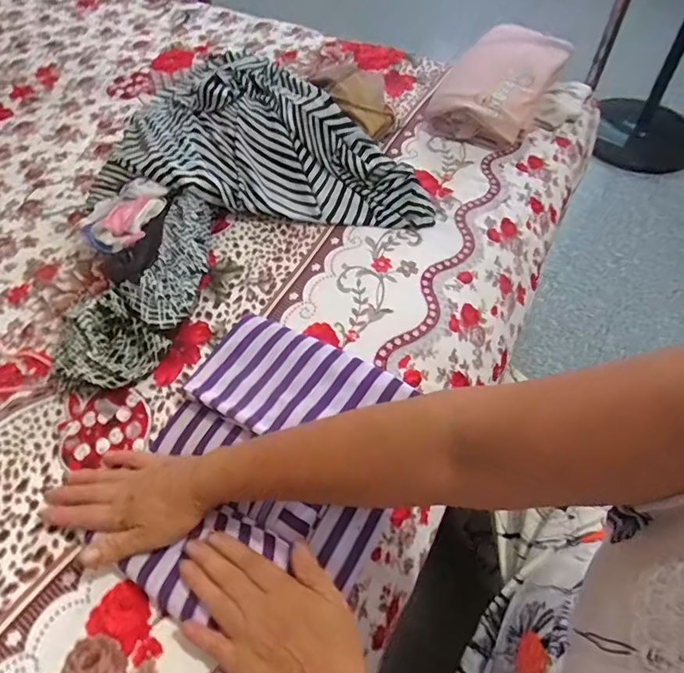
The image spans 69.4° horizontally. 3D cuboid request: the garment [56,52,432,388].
[{"bbox_3d":[-0.202,-0.226,0.644,0.440,0.085,0.490,-29,60,-18],"label":"garment"}]

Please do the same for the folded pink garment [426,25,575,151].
[{"bbox_3d":[0.222,-0.374,0.722,0.151,0.071,0.228,26,59,18],"label":"folded pink garment"}]

